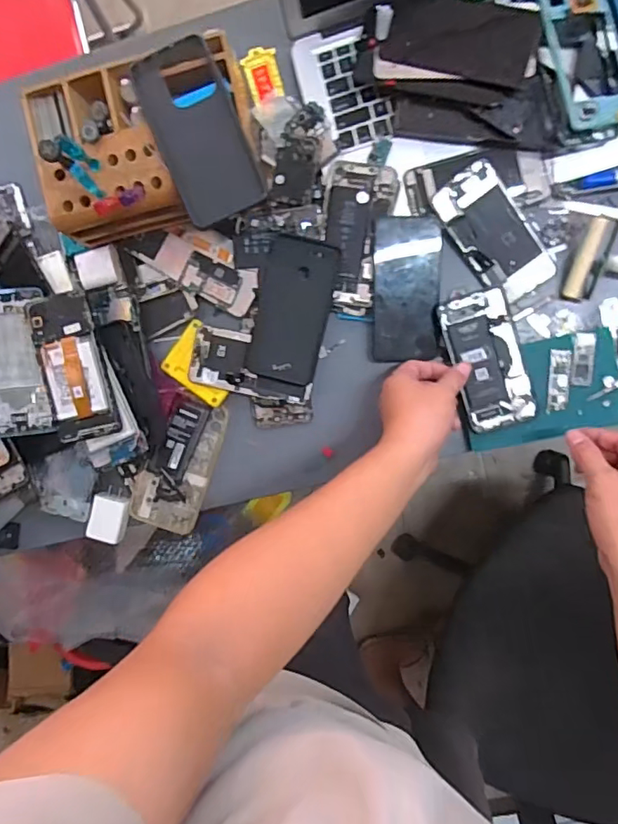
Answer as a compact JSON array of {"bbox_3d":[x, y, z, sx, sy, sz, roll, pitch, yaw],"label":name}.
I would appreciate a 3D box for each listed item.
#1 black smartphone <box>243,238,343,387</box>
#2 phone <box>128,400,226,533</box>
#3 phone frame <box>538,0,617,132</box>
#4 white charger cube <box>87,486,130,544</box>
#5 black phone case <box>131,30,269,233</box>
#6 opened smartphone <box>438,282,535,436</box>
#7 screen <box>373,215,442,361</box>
[{"bbox_3d":[-0.017,-0.114,0.602,0.080,0.016,0.154,13,94,5],"label":"black smartphone"},{"bbox_3d":[-0.154,0.063,0.633,0.078,0.015,0.157,19,95,4],"label":"phone"},{"bbox_3d":[0.280,-0.371,0.543,0.080,0.009,0.167,-18,90,-9],"label":"phone frame"},{"bbox_3d":[-0.235,0.123,0.634,0.040,0.019,0.061,12,94,5],"label":"white charger cube"},{"bbox_3d":[-0.103,-0.263,0.502,0.078,0.014,0.168,-21,91,6],"label":"black phone case"},{"bbox_3d":[0.192,-0.055,0.576,0.073,0.008,0.145,-16,91,6],"label":"opened smartphone"},{"bbox_3d":[0.108,-0.134,0.586,0.074,0.011,0.151,-2,99,-6],"label":"screen"}]

